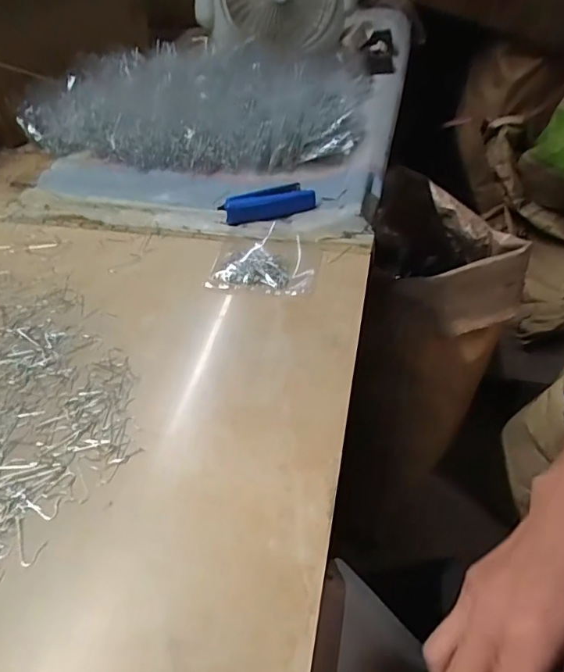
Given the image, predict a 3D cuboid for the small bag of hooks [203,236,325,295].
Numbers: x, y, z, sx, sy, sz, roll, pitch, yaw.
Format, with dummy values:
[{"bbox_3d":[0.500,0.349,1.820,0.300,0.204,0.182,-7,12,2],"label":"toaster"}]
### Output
[{"bbox_3d":[-0.016,-0.075,0.495,0.102,0.014,0.085,7,46,9],"label":"small bag of hooks"}]

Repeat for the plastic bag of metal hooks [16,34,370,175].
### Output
[{"bbox_3d":[-0.102,-0.354,0.736,0.443,0.077,0.326,8,46,9],"label":"plastic bag of metal hooks"}]

